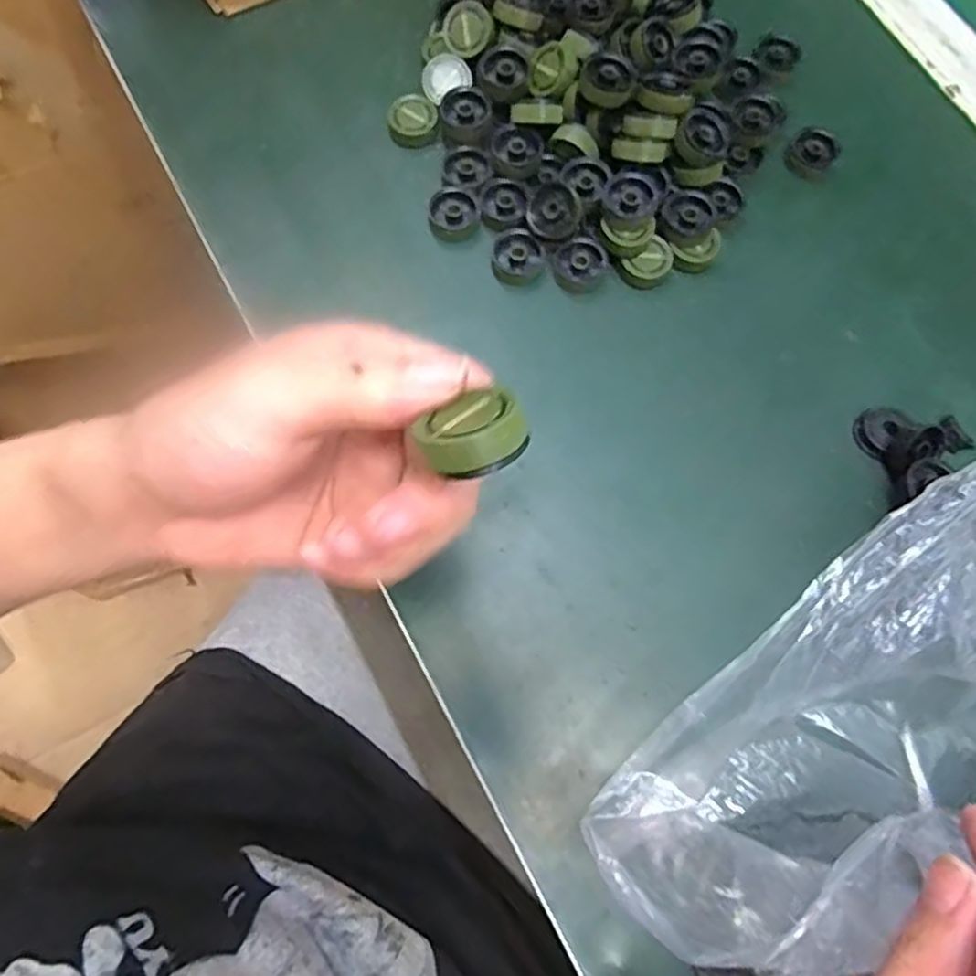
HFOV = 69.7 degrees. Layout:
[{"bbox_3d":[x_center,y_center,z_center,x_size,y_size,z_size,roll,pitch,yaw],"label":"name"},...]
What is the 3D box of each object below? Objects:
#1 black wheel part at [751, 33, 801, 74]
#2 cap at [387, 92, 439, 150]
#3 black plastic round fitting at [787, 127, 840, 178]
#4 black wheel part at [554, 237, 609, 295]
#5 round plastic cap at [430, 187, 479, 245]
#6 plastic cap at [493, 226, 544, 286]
[{"bbox_3d":[0.158,-0.238,0.384,0.024,0.007,0.024,0,73,-2],"label":"black wheel part"},{"bbox_3d":[-0.039,-0.193,0.370,0.025,0.012,0.028,-6,74,-4],"label":"cap"},{"bbox_3d":[0.171,-0.176,0.367,0.023,0.013,0.019,32,75,8],"label":"black plastic round fitting"},{"bbox_3d":[0.046,-0.110,0.347,0.024,0.012,0.023,0,73,-2],"label":"black wheel part"},{"bbox_3d":[-0.017,-0.139,0.355,0.024,0.007,0.028,-6,74,-3],"label":"round plastic cap"},{"bbox_3d":[0.015,-0.115,0.347,0.024,0.010,0.026,0,73,-2],"label":"plastic cap"}]

